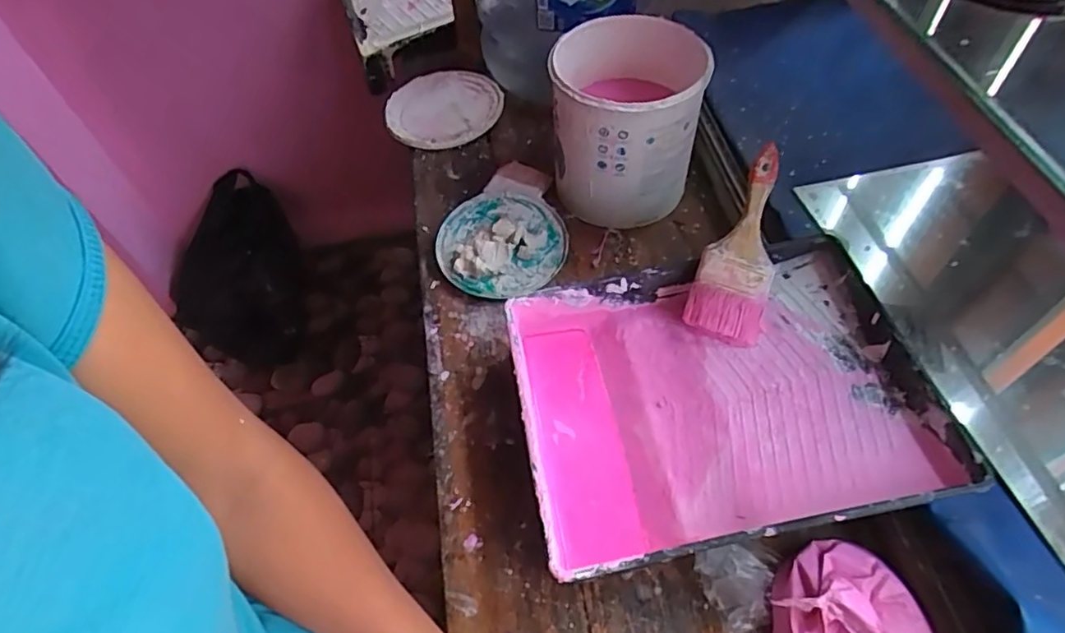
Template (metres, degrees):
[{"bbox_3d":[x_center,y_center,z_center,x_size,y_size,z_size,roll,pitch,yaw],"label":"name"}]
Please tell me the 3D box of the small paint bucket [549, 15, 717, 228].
[{"bbox_3d":[0.112,-0.235,0.732,0.167,0.175,0.160,-2,55,3],"label":"small paint bucket"}]

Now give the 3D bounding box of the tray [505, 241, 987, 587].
[{"bbox_3d":[0.167,0.082,0.570,0.349,0.080,0.271,-11,55,-3],"label":"tray"}]

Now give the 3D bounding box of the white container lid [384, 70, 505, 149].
[{"bbox_3d":[-0.136,-0.325,0.923,0.172,0.014,0.159,1,55,6],"label":"white container lid"}]

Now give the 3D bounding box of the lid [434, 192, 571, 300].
[{"bbox_3d":[-0.039,-0.097,0.740,0.153,0.038,0.155,-2,55,3],"label":"lid"}]

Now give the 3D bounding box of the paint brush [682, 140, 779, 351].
[{"bbox_3d":[0.215,-0.072,0.608,0.074,0.013,0.198,19,85,5],"label":"paint brush"}]

